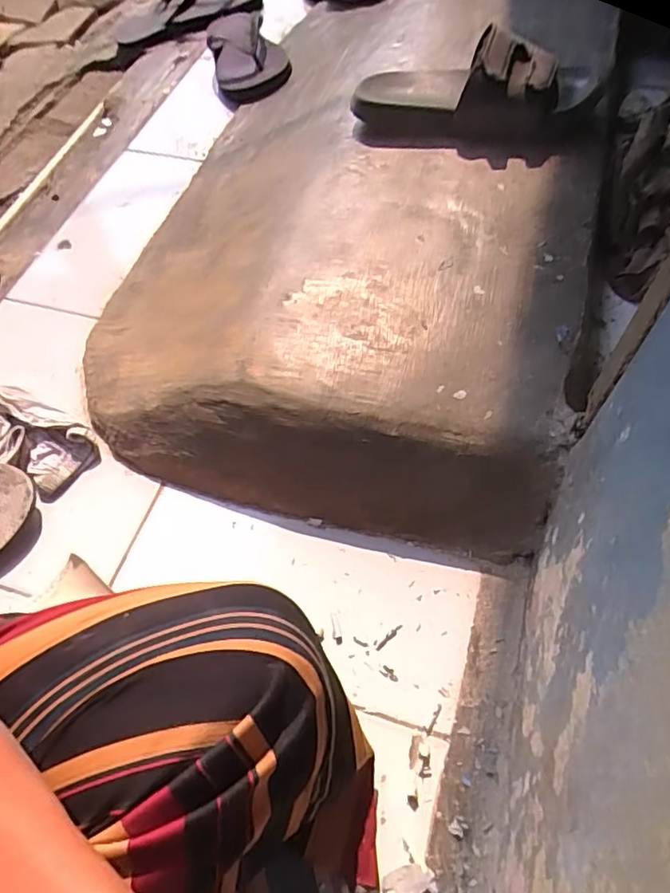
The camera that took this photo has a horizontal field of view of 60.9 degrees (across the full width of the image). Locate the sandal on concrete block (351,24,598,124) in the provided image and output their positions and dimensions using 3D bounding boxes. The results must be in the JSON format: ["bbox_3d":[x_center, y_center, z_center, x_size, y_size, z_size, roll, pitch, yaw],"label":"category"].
[{"bbox_3d":[0.150,-0.389,0.610,0.250,0.078,0.072,6,60,7],"label":"sandal on concrete block"}]

